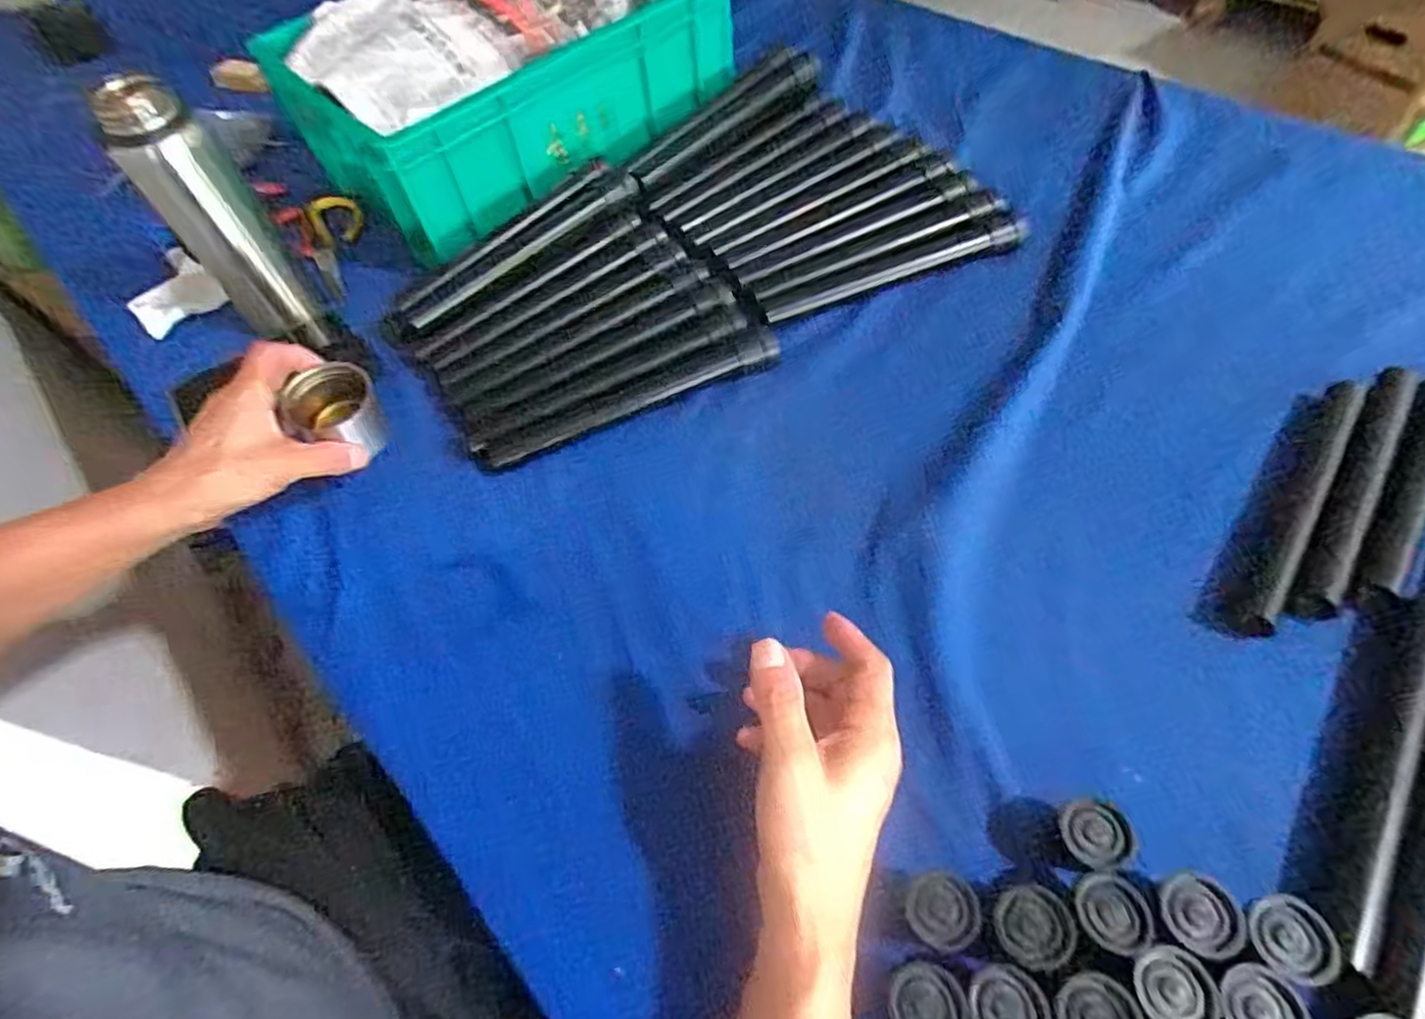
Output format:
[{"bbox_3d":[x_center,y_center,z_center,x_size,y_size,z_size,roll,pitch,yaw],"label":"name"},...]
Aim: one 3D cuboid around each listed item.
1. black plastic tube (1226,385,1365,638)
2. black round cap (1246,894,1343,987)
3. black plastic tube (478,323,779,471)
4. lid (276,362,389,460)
[{"bbox_3d":[0.390,-0.008,0.476,0.023,0.027,0.228,30,65,24],"label":"black plastic tube"},{"bbox_3d":[0.271,0.201,0.335,0.035,0.004,0.035,-3,56,5],"label":"black round cap"},{"bbox_3d":[-0.065,-0.094,0.591,0.260,0.025,0.030,-23,57,-8],"label":"black plastic tube"},{"bbox_3d":[-0.272,-0.067,0.529,0.063,0.057,0.057,-38,57,-22],"label":"lid"}]

